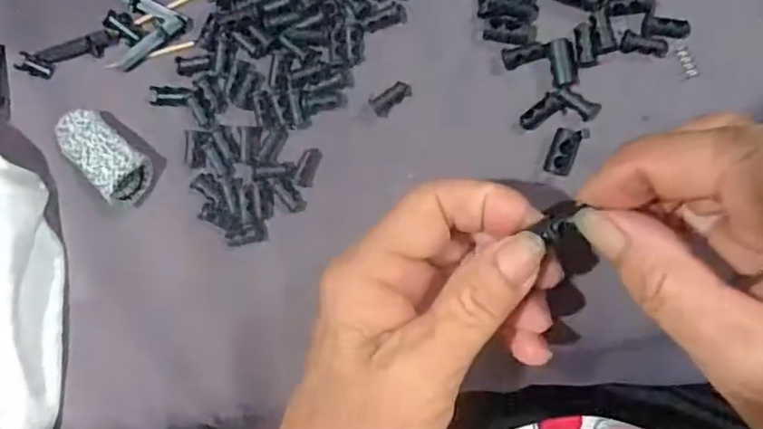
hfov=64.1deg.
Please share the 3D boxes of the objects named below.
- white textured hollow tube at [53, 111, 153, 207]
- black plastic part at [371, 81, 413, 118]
[{"bbox_3d":[-0.124,-0.027,0.270,0.045,0.015,0.026,40,97,7],"label":"white textured hollow tube"},{"bbox_3d":[0.004,-0.049,0.256,0.018,0.004,0.009,-33,86,9],"label":"black plastic part"}]

